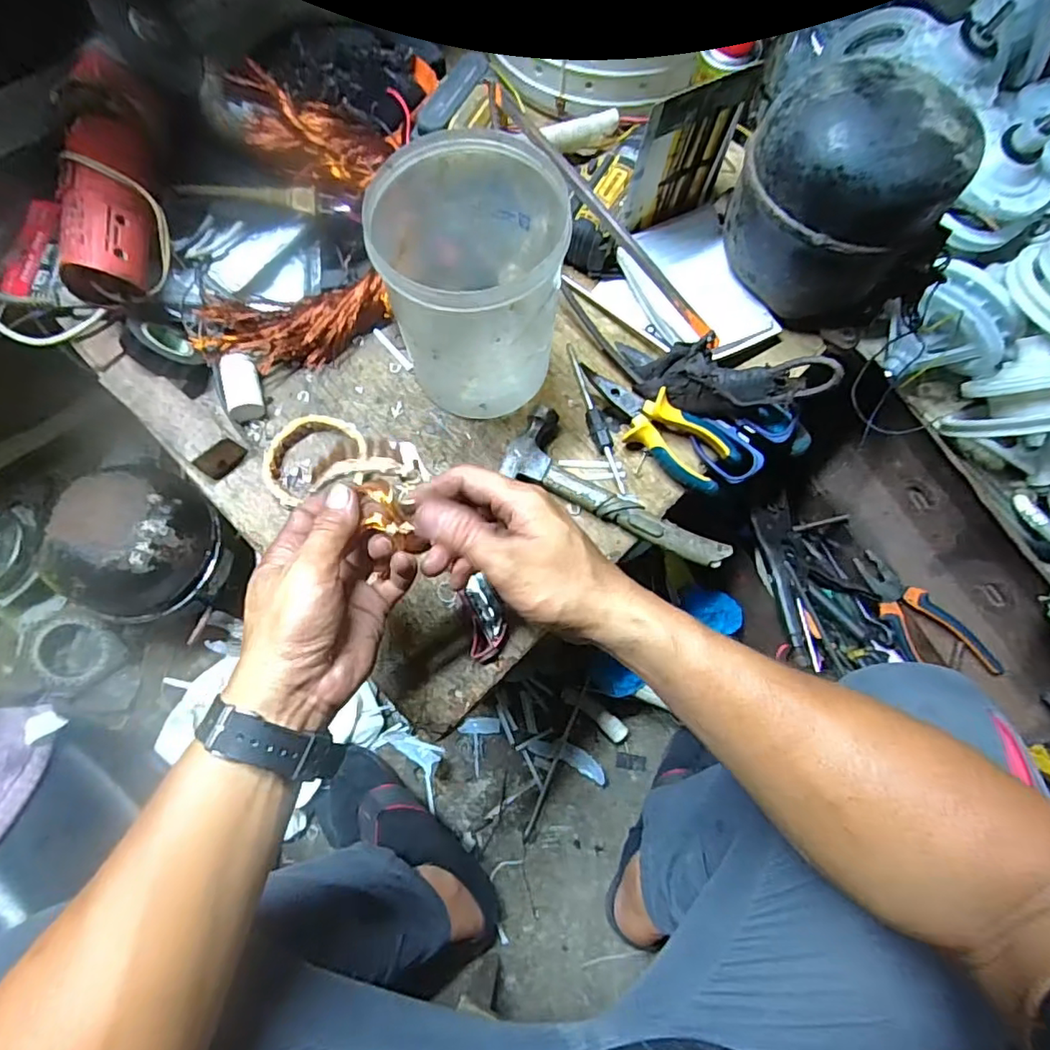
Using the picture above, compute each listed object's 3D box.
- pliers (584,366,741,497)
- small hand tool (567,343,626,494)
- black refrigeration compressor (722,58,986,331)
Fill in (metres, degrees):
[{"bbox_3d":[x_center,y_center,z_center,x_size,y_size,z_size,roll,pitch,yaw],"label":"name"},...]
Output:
[{"bbox_3d":[0.115,-0.090,0.499,0.148,0.026,0.055,37,76,10],"label":"pliers"},{"bbox_3d":[0.062,-0.100,0.516,0.016,0.013,0.157,-16,74,-5],"label":"small hand tool"},{"bbox_3d":[0.259,-0.261,0.472,0.133,0.160,0.130,0,73,-1],"label":"black refrigeration compressor"}]

